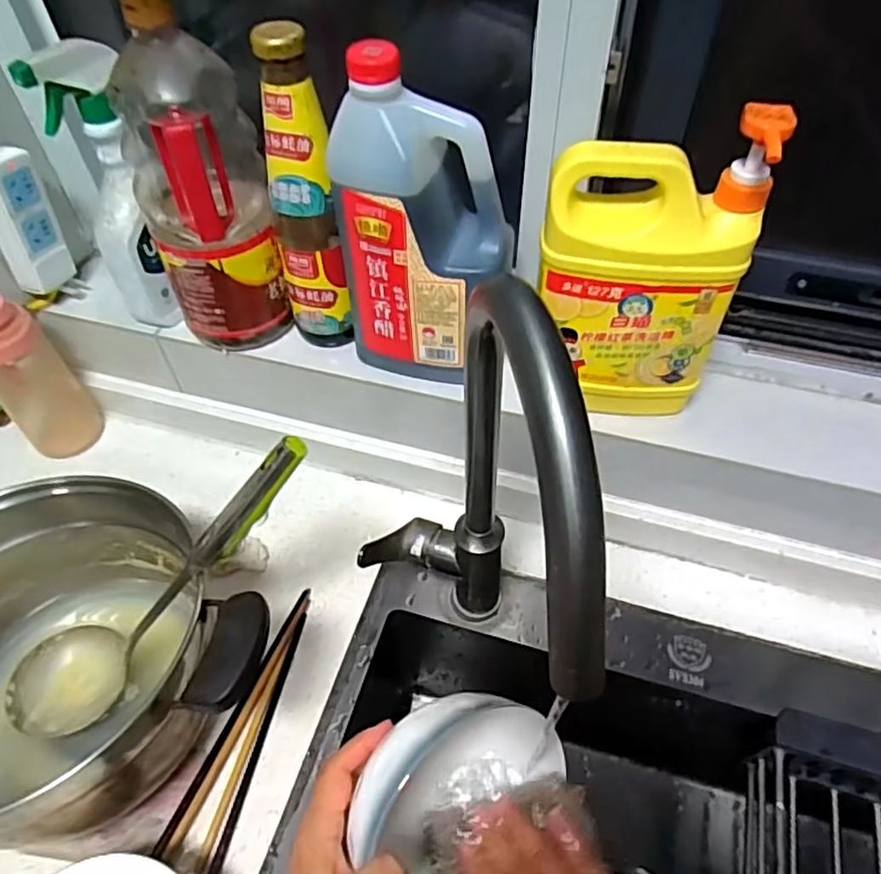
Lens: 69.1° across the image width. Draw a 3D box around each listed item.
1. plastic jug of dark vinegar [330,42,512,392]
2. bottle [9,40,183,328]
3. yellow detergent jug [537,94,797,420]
[{"bbox_3d":[-0.014,-0.156,0.511,0.130,0.241,0.078,21,55,17],"label":"plastic jug of dark vinegar"},{"bbox_3d":[-0.279,-0.211,0.564,0.058,0.226,0.079,6,52,6],"label":"bottle"},{"bbox_3d":[0.145,-0.113,0.471,0.142,0.217,0.057,1,52,2],"label":"yellow detergent jug"}]

